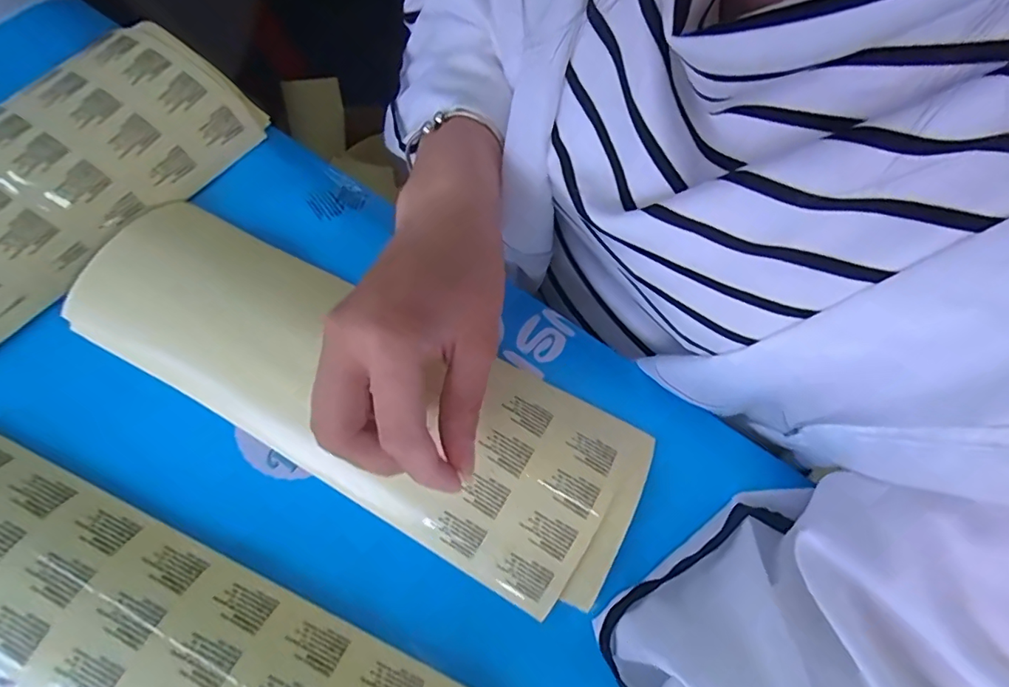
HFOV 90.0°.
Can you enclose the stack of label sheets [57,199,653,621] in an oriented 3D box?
[{"bbox_3d":[-0.079,0.018,0.270,0.311,0.024,0.105,30,71,9],"label":"stack of label sheets"}]

